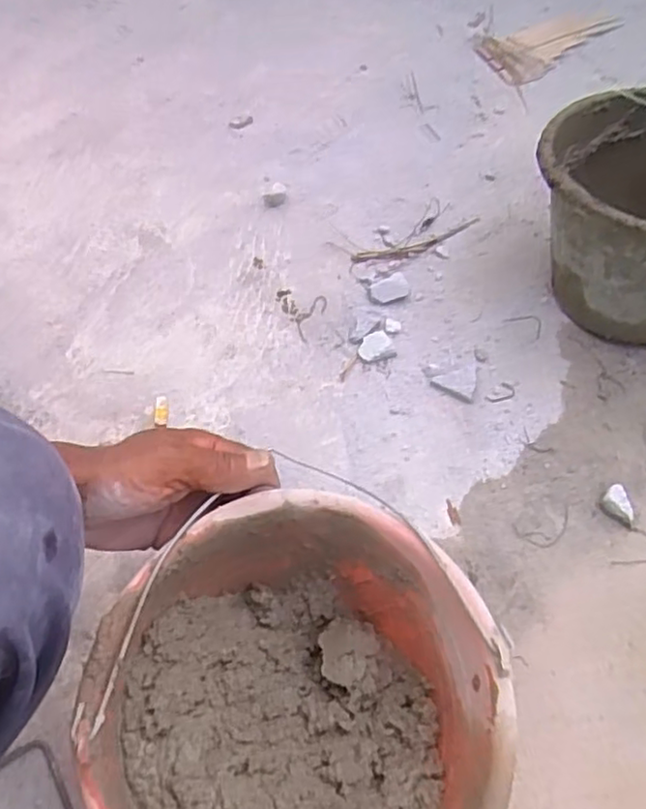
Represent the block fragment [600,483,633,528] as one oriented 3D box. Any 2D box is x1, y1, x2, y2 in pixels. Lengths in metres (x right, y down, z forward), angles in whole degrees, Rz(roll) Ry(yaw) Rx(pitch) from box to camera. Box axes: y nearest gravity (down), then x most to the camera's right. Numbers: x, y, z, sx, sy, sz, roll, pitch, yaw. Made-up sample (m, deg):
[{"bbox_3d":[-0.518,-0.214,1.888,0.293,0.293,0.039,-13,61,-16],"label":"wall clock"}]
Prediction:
[{"bbox_3d":[0.269,0.090,0.608,0.033,0.024,0.026,36,63,17],"label":"block fragment"}]

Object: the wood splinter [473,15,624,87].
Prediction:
[{"bbox_3d":[0.337,-0.545,1.008,0.236,0.034,0.099,-30,65,-20],"label":"wood splinter"}]

